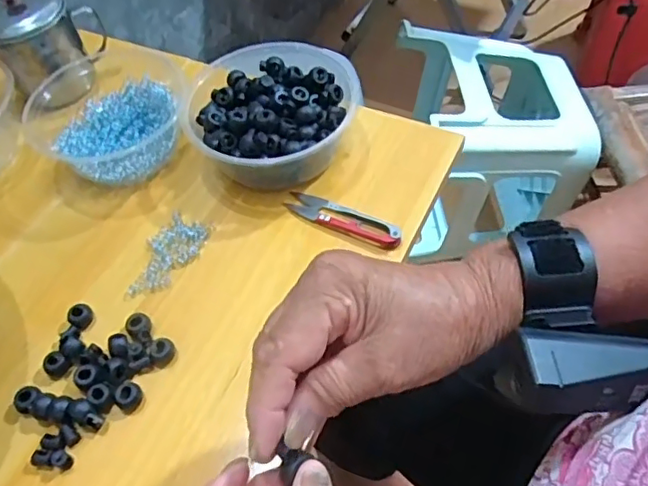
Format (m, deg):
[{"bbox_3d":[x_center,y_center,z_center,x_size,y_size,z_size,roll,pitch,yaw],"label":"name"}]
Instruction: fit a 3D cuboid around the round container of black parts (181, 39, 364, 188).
[{"bbox_3d":[-0.047,-0.105,0.491,0.139,0.057,0.145,-3,54,4],"label":"round container of black parts"}]

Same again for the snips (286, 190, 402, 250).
[{"bbox_3d":[0.014,-0.021,0.455,0.098,0.012,0.022,24,60,21],"label":"snips"}]

